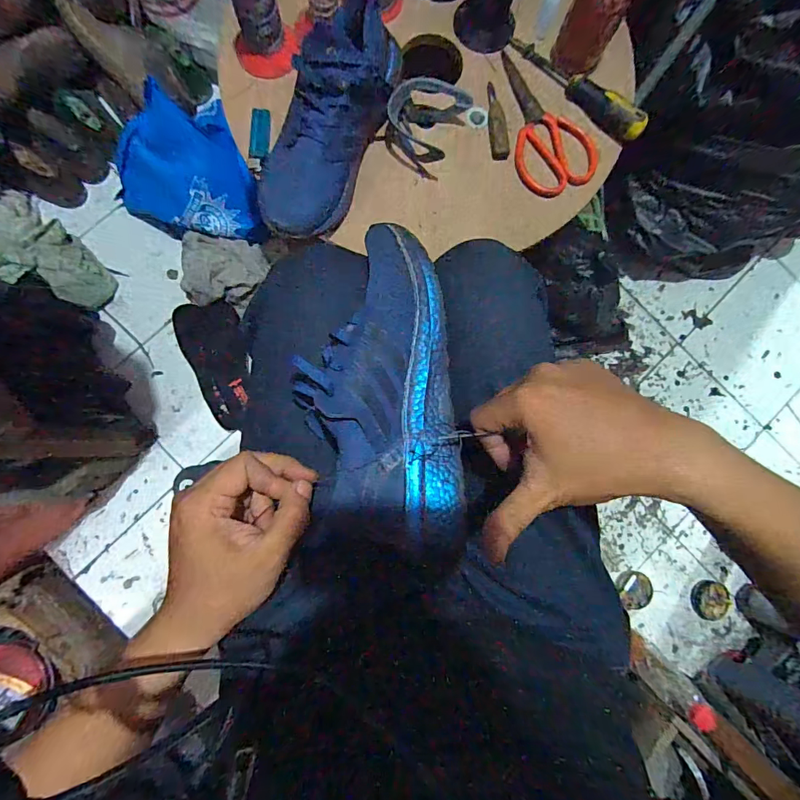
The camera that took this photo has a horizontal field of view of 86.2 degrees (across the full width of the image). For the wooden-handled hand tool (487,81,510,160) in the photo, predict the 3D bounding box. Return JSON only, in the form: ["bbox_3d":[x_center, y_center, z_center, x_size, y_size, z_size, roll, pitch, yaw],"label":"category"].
[{"bbox_3d":[0.125,-0.363,0.552,0.022,0.012,0.101,-6,84,-4],"label":"wooden-handled hand tool"}]

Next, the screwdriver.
[{"bbox_3d":[0.231,-0.407,0.544,0.032,0.033,0.201,-42,88,-6],"label":"screwdriver"}]

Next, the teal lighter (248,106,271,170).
[{"bbox_3d":[-0.176,-0.328,0.535,0.024,0.012,0.077,3,84,-3],"label":"teal lighter"}]

